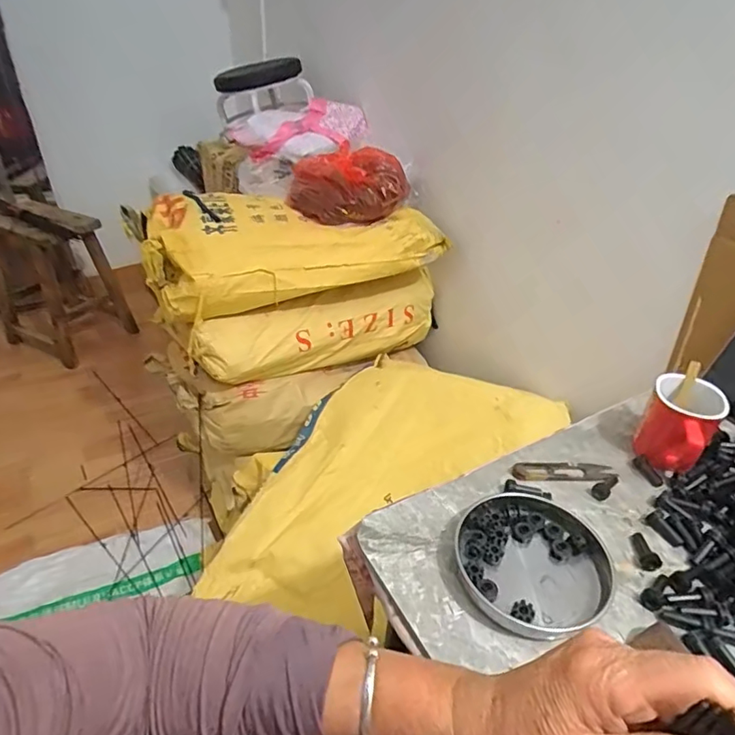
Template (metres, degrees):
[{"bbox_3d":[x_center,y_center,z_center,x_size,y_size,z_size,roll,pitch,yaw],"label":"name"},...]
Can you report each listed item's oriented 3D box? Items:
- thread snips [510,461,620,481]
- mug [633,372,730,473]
[{"bbox_3d":[0.225,0.116,0.591,0.115,0.004,0.026,-2,37,0],"label":"thread snips"},{"bbox_3d":[0.345,0.064,0.579,0.074,0.074,0.102,30,44,33],"label":"mug"}]

